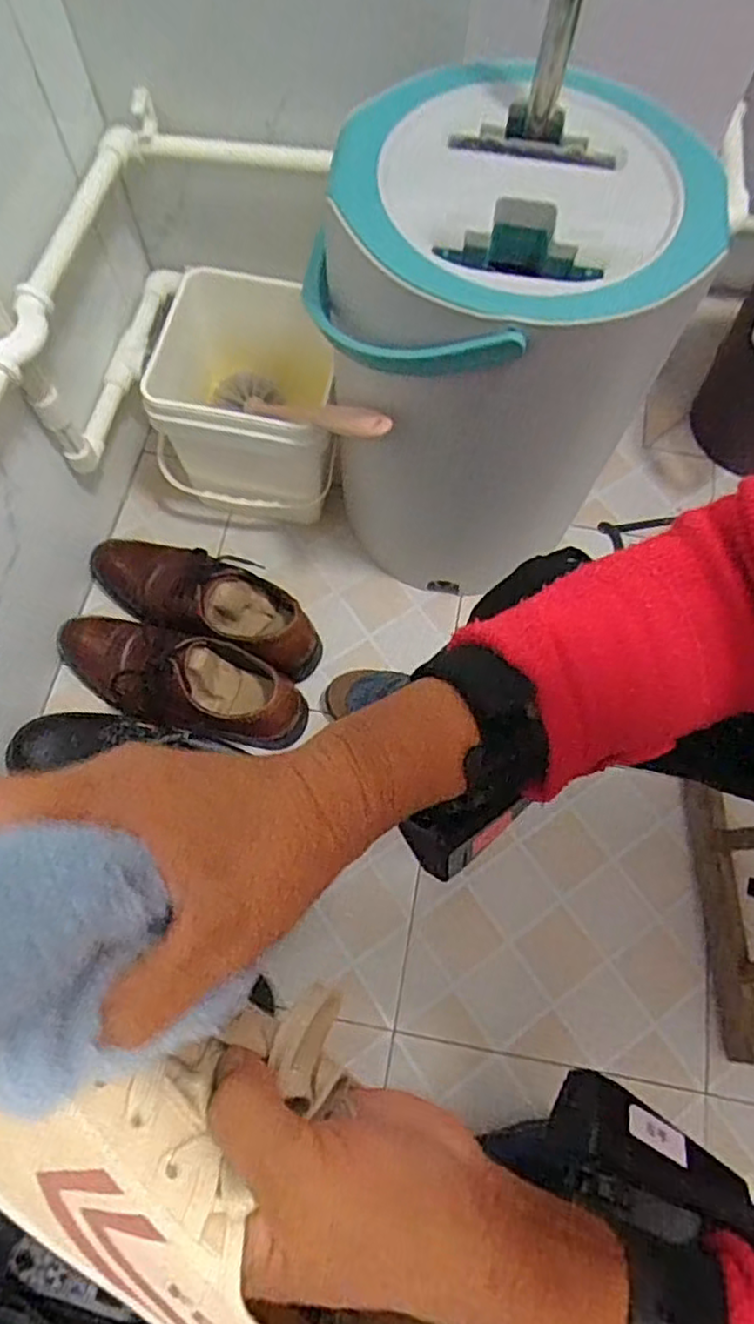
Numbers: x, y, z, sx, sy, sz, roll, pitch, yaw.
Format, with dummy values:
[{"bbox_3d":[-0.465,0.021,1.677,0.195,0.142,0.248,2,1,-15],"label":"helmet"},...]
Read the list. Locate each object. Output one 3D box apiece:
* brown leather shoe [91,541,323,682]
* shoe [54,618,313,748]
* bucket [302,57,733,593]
[{"bbox_3d":[-0.192,-0.077,0.763,0.284,0.114,0.103,28,72,10],"label":"brown leather shoe"},{"bbox_3d":[-0.215,0.012,0.729,0.285,0.087,0.095,19,71,7],"label":"shoe"},{"bbox_3d":[0.095,-0.271,0.658,0.275,0.384,0.271,0,69,0],"label":"bucket"}]

